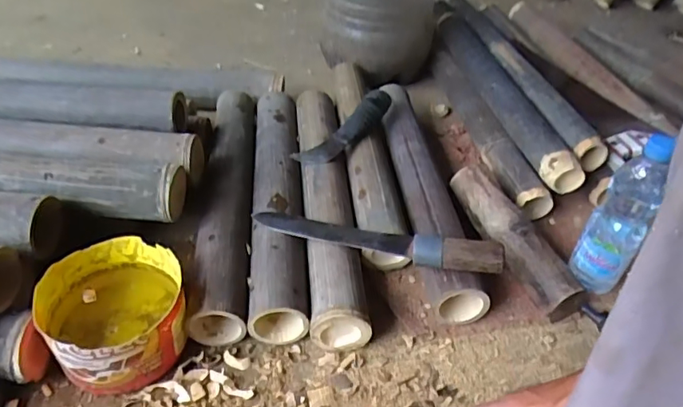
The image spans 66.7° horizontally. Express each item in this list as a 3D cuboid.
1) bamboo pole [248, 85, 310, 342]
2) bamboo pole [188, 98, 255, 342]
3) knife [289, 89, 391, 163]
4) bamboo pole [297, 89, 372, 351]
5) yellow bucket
[{"bbox_3d":[-0.100,-0.017,0.803,0.073,0.078,0.491,-1,42,-8],"label":"bamboo pole"},{"bbox_3d":[-0.174,-0.020,0.803,0.077,0.077,0.503,0,42,-8],"label":"bamboo pole"},{"bbox_3d":[0.014,-0.129,0.857,0.059,0.029,0.209,34,64,29],"label":"knife"},{"bbox_3d":[-0.025,-0.016,0.789,0.071,0.081,0.493,-1,42,-8],"label":"bamboo pole"},{"bbox_3d":[-0.261,0.132,0.609,0.149,0.101,0.156,3,41,-3],"label":"yellow bucket"}]

